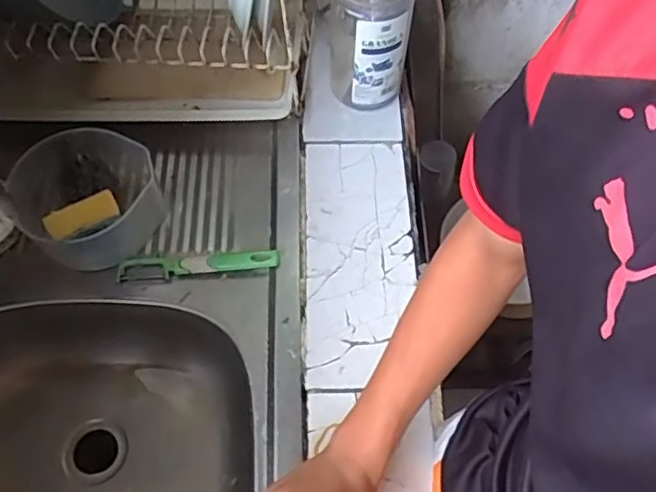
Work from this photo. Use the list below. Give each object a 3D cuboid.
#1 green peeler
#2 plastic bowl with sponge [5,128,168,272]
[{"bbox_3d":[-0.141,0.017,0.666,0.174,0.019,0.028,-4,62,-2],"label":"green peeler"},{"bbox_3d":[-0.254,-0.058,0.669,0.129,0.090,0.146,41,70,20],"label":"plastic bowl with sponge"}]

